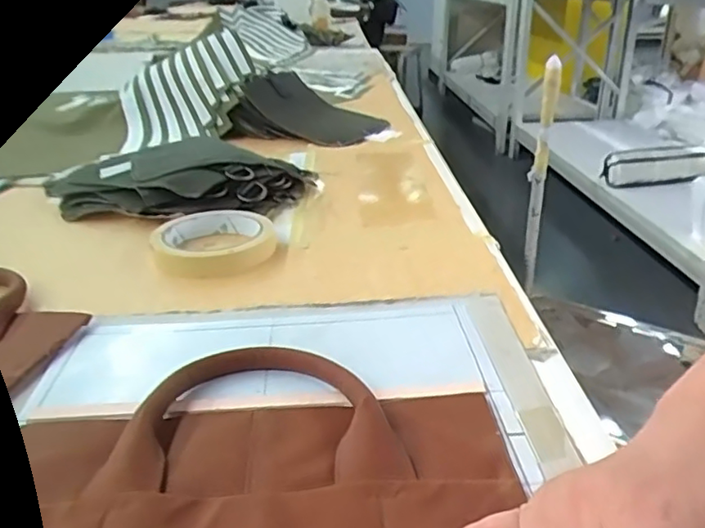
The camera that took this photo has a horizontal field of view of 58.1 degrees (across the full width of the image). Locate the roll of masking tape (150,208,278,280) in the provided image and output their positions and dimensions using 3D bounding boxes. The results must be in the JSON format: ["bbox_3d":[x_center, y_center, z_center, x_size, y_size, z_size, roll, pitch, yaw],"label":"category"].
[{"bbox_3d":[-0.112,-0.019,0.516,0.095,0.020,0.095,0,25,0],"label":"roll of masking tape"}]

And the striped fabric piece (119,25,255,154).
[{"bbox_3d":[-0.231,-0.235,0.877,0.201,0.136,0.078,-25,0,-9],"label":"striped fabric piece"}]

